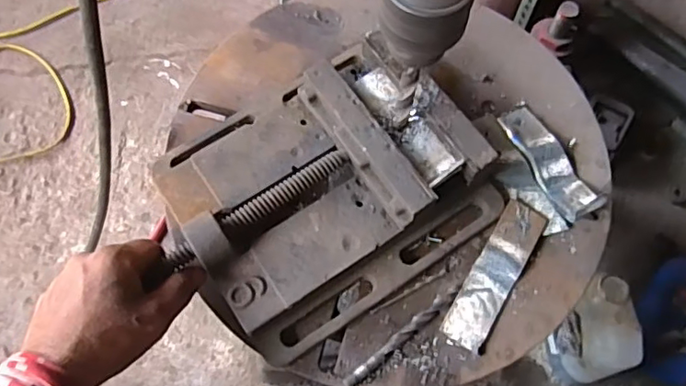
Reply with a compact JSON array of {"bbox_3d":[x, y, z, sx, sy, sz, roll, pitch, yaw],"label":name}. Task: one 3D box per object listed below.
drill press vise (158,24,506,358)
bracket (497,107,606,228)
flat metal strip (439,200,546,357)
[{"bbox_3d":[-0.019,-0.013,0.472,0.235,0.069,0.212,-33,70,-11],"label":"drill press vise"},{"bbox_3d":[0.181,-0.029,0.505,0.037,0.018,0.115,-22,70,-11],"label":"bracket"},{"bbox_3d":[0.125,0.065,0.472,0.035,0.006,0.130,31,74,9],"label":"flat metal strip"}]

